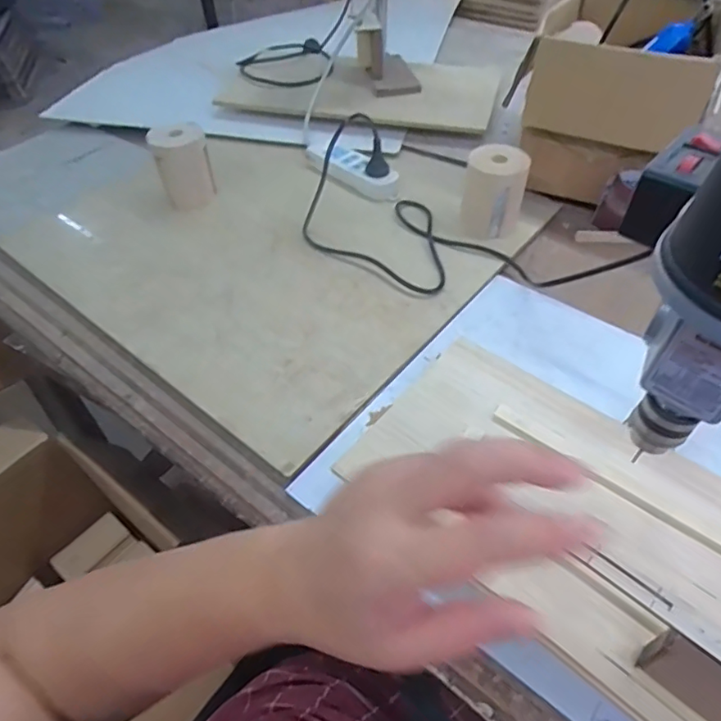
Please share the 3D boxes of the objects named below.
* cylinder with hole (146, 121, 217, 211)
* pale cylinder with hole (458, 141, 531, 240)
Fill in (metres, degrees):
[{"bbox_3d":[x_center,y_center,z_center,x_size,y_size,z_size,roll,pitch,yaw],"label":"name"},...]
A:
[{"bbox_3d":[-0.261,-0.289,0.776,0.078,0.121,0.083,-13,50,-8],"label":"cylinder with hole"},{"bbox_3d":[0.182,-0.230,0.718,0.079,0.101,0.073,10,51,11],"label":"pale cylinder with hole"}]

